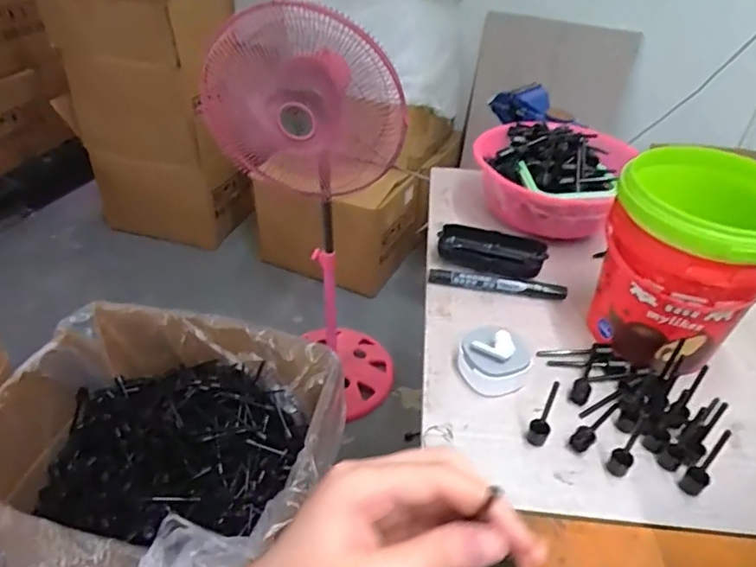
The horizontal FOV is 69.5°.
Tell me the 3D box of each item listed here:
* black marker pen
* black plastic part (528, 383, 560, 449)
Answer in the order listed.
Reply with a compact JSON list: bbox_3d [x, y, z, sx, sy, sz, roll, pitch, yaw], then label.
[{"bbox_3d":[0.119,-0.002,0.545,0.133,0.015,0.018,7,39,6],"label":"black marker pen"},{"bbox_3d":[0.120,0.095,0.392,0.015,0.057,0.013,20,43,21],"label":"black plastic part"}]

